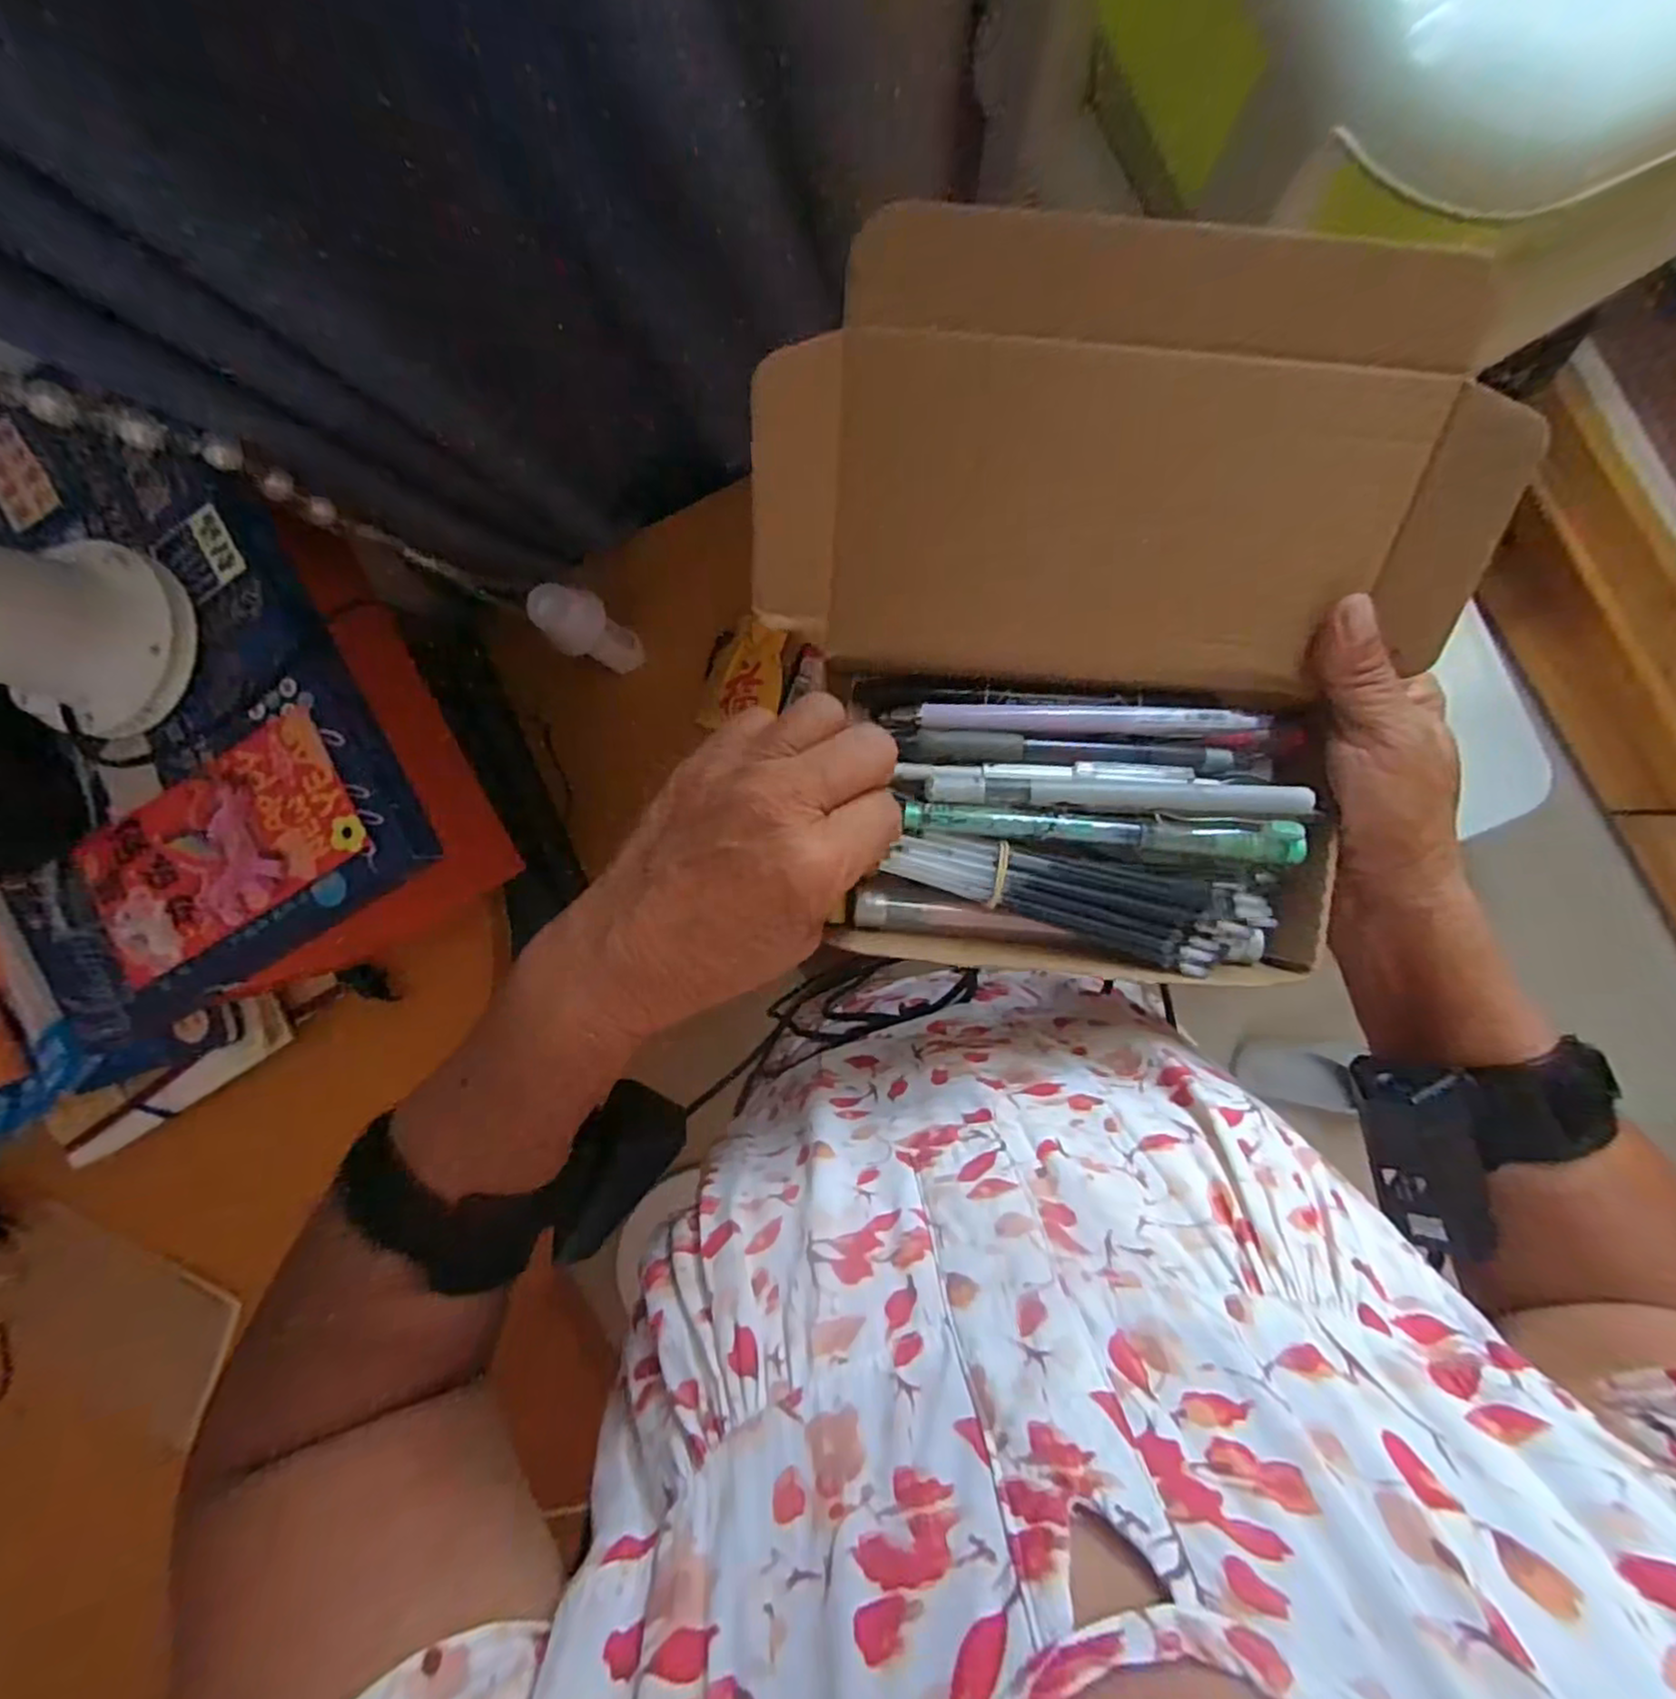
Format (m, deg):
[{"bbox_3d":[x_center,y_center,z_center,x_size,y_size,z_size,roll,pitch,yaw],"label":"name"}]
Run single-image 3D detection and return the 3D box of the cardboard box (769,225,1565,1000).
[{"bbox_3d":[0.090,-0.070,0.246,0.226,0.083,0.233,8,92,10],"label":"cardboard box"}]

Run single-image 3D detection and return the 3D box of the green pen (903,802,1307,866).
[{"bbox_3d":[0.097,-0.006,0.268,0.141,0.019,0.016,3,91,10],"label":"green pen"}]

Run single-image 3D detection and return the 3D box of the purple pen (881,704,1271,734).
[{"bbox_3d":[0.088,-0.049,0.273,0.138,0.011,0.010,2,91,5],"label":"purple pen"}]

